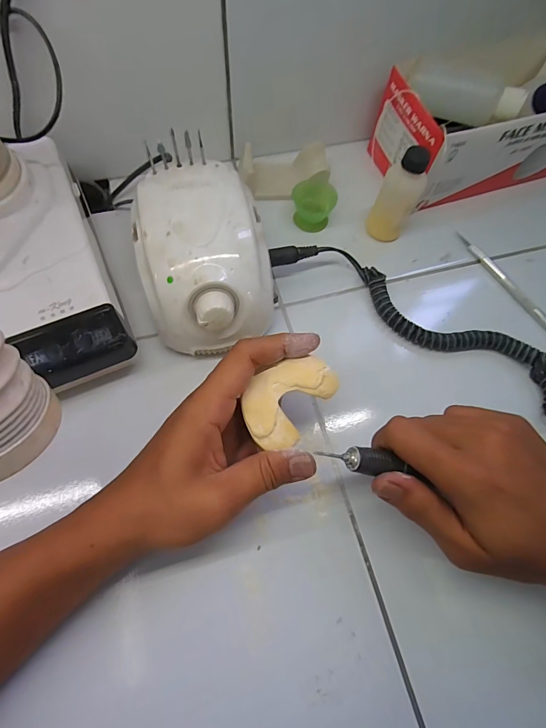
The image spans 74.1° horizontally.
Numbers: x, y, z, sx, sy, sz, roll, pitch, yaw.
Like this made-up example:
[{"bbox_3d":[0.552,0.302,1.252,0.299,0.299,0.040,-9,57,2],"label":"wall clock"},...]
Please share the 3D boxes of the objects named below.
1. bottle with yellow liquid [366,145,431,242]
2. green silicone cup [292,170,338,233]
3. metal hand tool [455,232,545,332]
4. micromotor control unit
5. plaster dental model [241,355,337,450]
[{"bbox_3d":[0.113,-0.150,0.333,0.035,0.085,0.029,25,70,7],"label":"bottle with yellow liquid"},{"bbox_3d":[0.042,-0.163,0.366,0.040,0.029,0.042,1,69,-2],"label":"green silicone cup"},{"bbox_3d":[0.230,-0.082,0.356,0.006,0.007,0.133,-30,73,-13],"label":"metal hand tool"},{"bbox_3d":[-0.056,-0.085,0.302,0.098,0.081,0.139,-12,70,-7],"label":"micromotor control unit"},{"bbox_3d":[0.009,0.021,0.237,0.045,0.015,0.064,36,71,11],"label":"plaster dental model"}]

